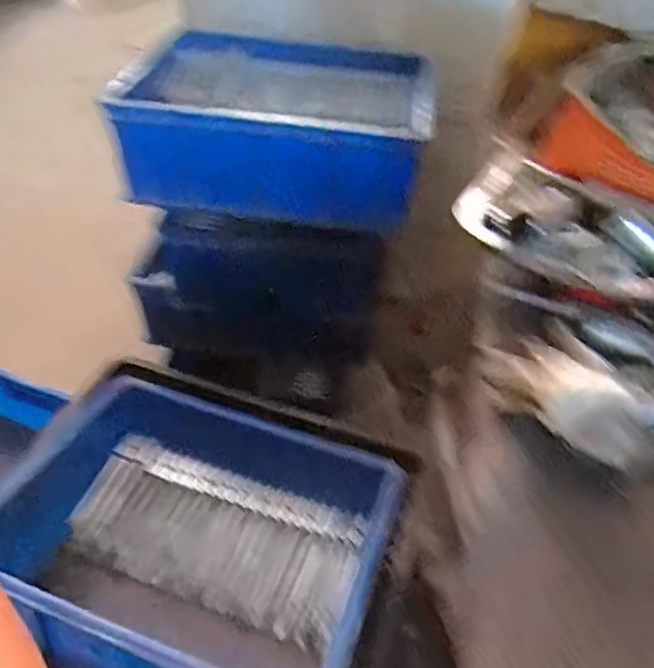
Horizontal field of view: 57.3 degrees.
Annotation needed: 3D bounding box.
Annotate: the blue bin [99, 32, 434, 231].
[{"bbox_3d":[-0.069,-0.300,0.888,0.413,0.158,0.297,2,43,-3],"label":"blue bin"}]

